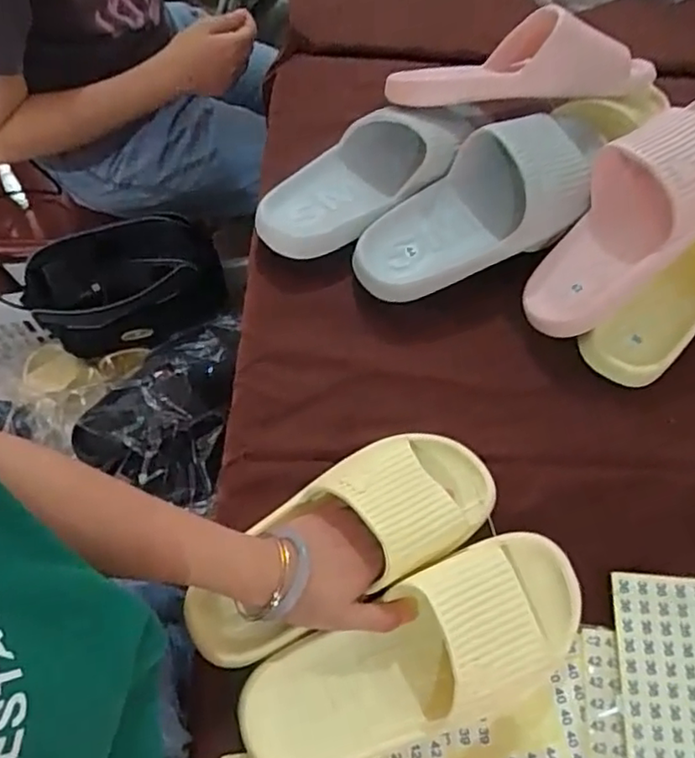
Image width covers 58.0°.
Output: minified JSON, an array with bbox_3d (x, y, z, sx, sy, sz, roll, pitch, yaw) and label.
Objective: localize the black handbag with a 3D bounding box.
[{"bbox_3d":[-0.330,-0.140,0.923,0.285,0.138,0.162,-15,68,-9],"label":"black handbag"}]

